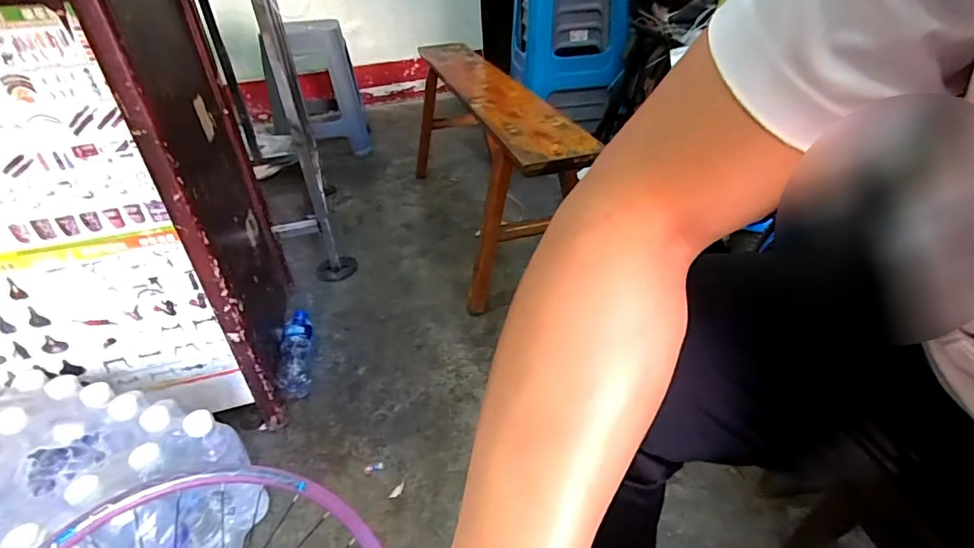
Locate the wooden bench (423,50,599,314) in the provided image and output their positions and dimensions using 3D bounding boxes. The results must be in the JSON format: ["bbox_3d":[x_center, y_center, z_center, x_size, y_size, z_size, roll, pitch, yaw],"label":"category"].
[{"bbox_3d":[-0.022,-0.290,1.312,0.222,0.406,0.965,-11,36,-11],"label":"wooden bench"}]

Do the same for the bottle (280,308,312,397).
[{"bbox_3d":[-0.385,0.155,1.009,0.062,0.059,0.219,-11,36,-12],"label":"bottle"}]

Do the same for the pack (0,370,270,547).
[{"bbox_3d":[-0.535,0.308,0.667,0.393,0.216,0.237,8,36,14],"label":"pack"}]

